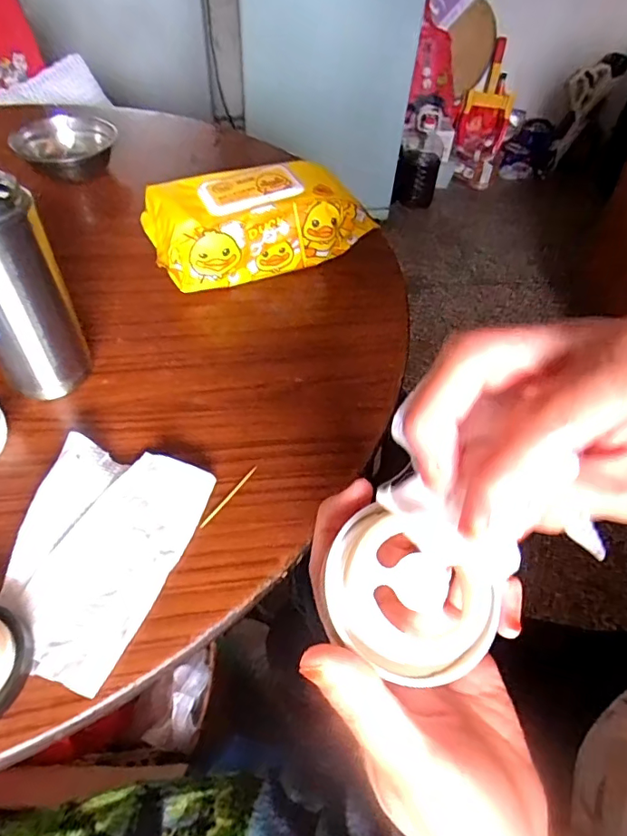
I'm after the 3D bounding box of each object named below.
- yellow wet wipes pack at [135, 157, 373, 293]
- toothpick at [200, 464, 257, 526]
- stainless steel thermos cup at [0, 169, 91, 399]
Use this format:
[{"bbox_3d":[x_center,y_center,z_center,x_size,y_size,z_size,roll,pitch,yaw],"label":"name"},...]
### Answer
[{"bbox_3d":[-0.059,-0.202,0.533,0.212,0.082,0.106,-16,53,-17],"label":"yellow wet wipes pack"},{"bbox_3d":[-0.058,0.054,0.361,0.004,0.004,0.060,29,54,18],"label":"toothpick"},{"bbox_3d":[-0.214,-0.088,0.375,0.065,0.161,0.053,-18,54,-18],"label":"stainless steel thermos cup"}]

